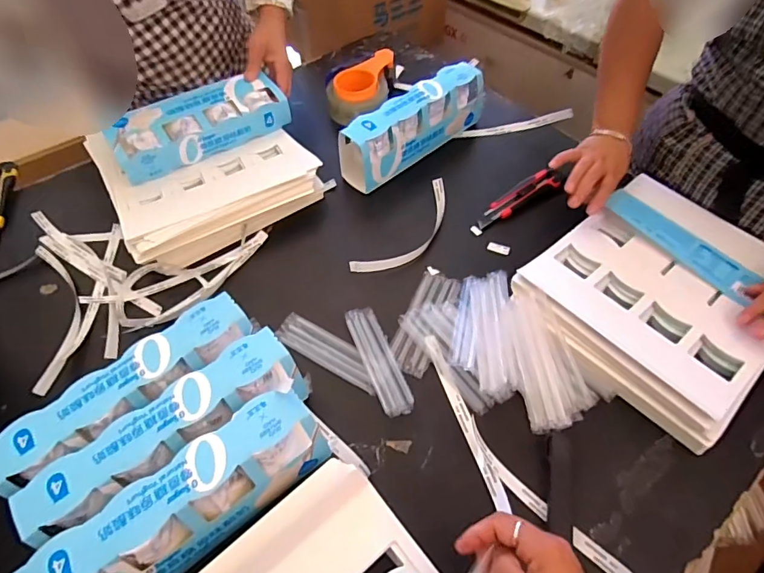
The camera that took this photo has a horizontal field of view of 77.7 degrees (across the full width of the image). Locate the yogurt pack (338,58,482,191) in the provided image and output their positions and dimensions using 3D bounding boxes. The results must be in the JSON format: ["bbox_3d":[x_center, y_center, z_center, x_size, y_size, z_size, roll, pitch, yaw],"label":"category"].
[{"bbox_3d":[0.059,-0.264,0.778,0.272,0.095,0.080,-36,62,-21],"label":"yogurt pack"}]

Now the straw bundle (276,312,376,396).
[{"bbox_3d":[-0.067,0.083,0.600,0.149,0.006,0.044,28,61,19],"label":"straw bundle"}]

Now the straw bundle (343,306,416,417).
[{"bbox_3d":[-0.005,0.088,0.589,0.038,0.012,0.154,-19,57,-11],"label":"straw bundle"}]

